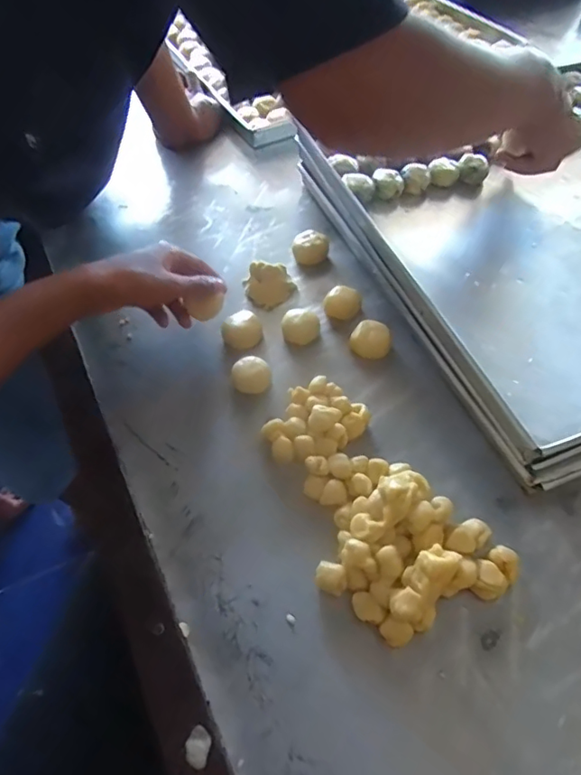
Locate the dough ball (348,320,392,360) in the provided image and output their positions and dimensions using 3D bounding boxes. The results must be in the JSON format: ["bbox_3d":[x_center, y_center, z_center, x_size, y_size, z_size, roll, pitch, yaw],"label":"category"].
[{"bbox_3d":[0.081,-0.046,0.549,0.039,0.023,0.036,-1,53,2],"label":"dough ball"}]

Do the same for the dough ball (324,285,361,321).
[{"bbox_3d":[0.056,-0.089,0.579,0.037,0.020,0.032,8,54,8],"label":"dough ball"}]

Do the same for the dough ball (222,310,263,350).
[{"bbox_3d":[-0.049,-0.057,0.559,0.039,0.026,0.037,-1,53,2],"label":"dough ball"}]

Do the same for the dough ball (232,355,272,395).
[{"bbox_3d":[-0.037,-0.011,0.523,0.036,0.022,0.031,-8,53,-4],"label":"dough ball"}]

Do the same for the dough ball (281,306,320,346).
[{"bbox_3d":[0.011,-0.062,0.559,0.038,0.022,0.033,0,53,2],"label":"dough ball"}]

